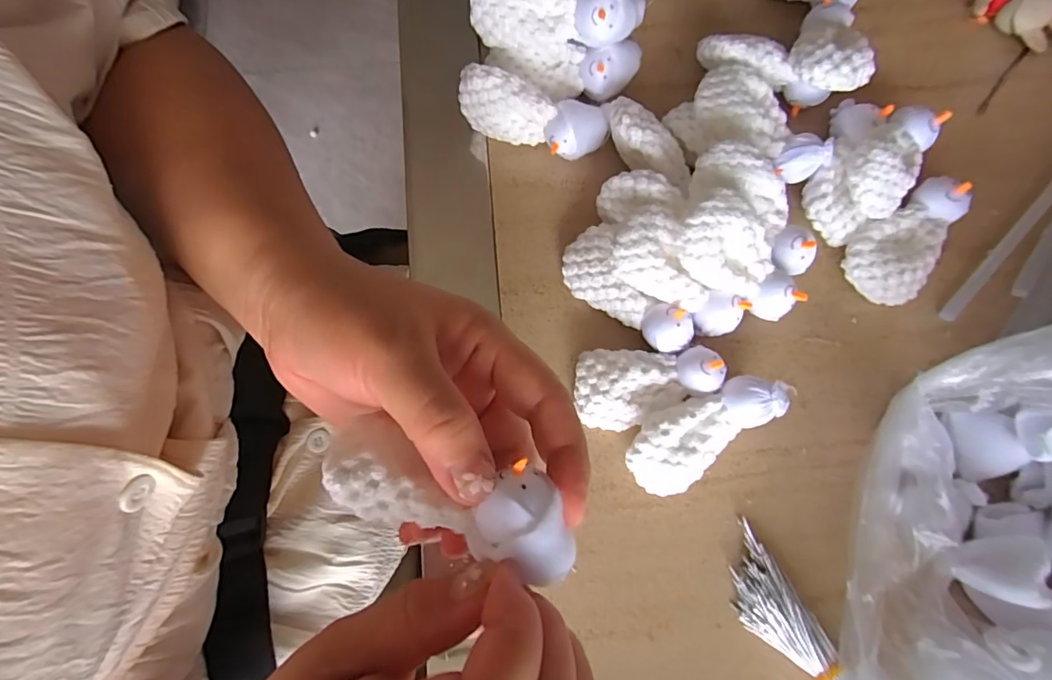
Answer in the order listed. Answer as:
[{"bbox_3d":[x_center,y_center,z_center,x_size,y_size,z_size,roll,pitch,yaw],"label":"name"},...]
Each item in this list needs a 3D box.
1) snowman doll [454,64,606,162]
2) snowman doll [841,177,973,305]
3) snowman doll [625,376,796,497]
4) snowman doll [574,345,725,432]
[{"bbox_3d":[0.004,-0.124,0.273,0.084,0.036,0.024,15,79,-8],"label":"snowman doll"},{"bbox_3d":[0.206,-0.055,0.267,0.041,0.029,0.070,36,82,8],"label":"snowman doll"},{"bbox_3d":[0.088,0.045,0.246,0.081,0.031,0.038,-39,80,-6],"label":"snowman doll"},{"bbox_3d":[0.062,0.025,0.251,0.072,0.028,0.039,-1,79,1],"label":"snowman doll"}]

